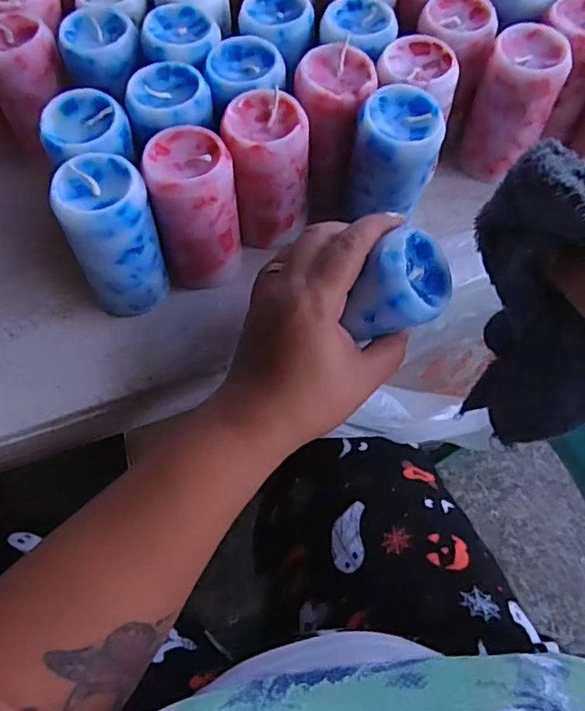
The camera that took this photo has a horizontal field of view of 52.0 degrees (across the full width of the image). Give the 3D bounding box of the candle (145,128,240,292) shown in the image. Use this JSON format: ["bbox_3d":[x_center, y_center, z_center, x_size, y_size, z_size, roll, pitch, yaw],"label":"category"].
[{"bbox_3d":[-0.058,-0.088,0.373,0.048,0.092,0.050,-5,65,-3],"label":"candle"}]

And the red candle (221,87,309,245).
[{"bbox_3d":[-0.015,-0.116,0.385,0.052,0.090,0.054,-13,66,-6],"label":"red candle"}]

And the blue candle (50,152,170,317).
[{"bbox_3d":[-0.106,-0.069,0.363,0.051,0.094,0.053,-16,66,-8],"label":"blue candle"}]

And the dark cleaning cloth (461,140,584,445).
[{"bbox_3d":[0.129,-0.023,0.305,0.047,0.153,0.067,-7,32,-4],"label":"dark cleaning cloth"}]

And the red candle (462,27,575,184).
[{"bbox_3d":[0.151,-0.171,0.414,0.049,0.091,0.047,22,67,9],"label":"red candle"}]

